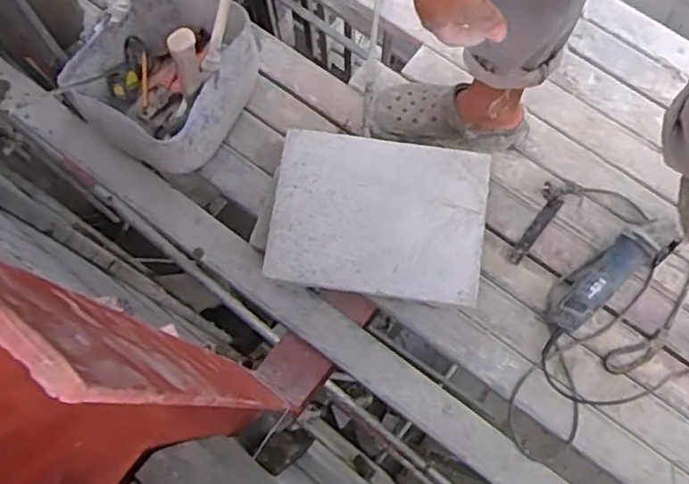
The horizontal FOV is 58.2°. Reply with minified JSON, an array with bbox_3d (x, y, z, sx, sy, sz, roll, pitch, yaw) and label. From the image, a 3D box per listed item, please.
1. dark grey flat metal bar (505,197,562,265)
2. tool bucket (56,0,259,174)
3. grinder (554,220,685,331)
[{"bbox_3d":[0.348,-0.020,1.136,0.027,0.009,0.150,38,78,10],"label":"dark grey flat metal bar"},{"bbox_3d":[-0.309,-0.325,1.057,0.261,0.329,0.335,27,76,8],"label":"tool bucket"},{"bbox_3d":[0.460,0.054,1.079,0.258,0.077,0.080,-35,77,-9],"label":"grinder"}]

